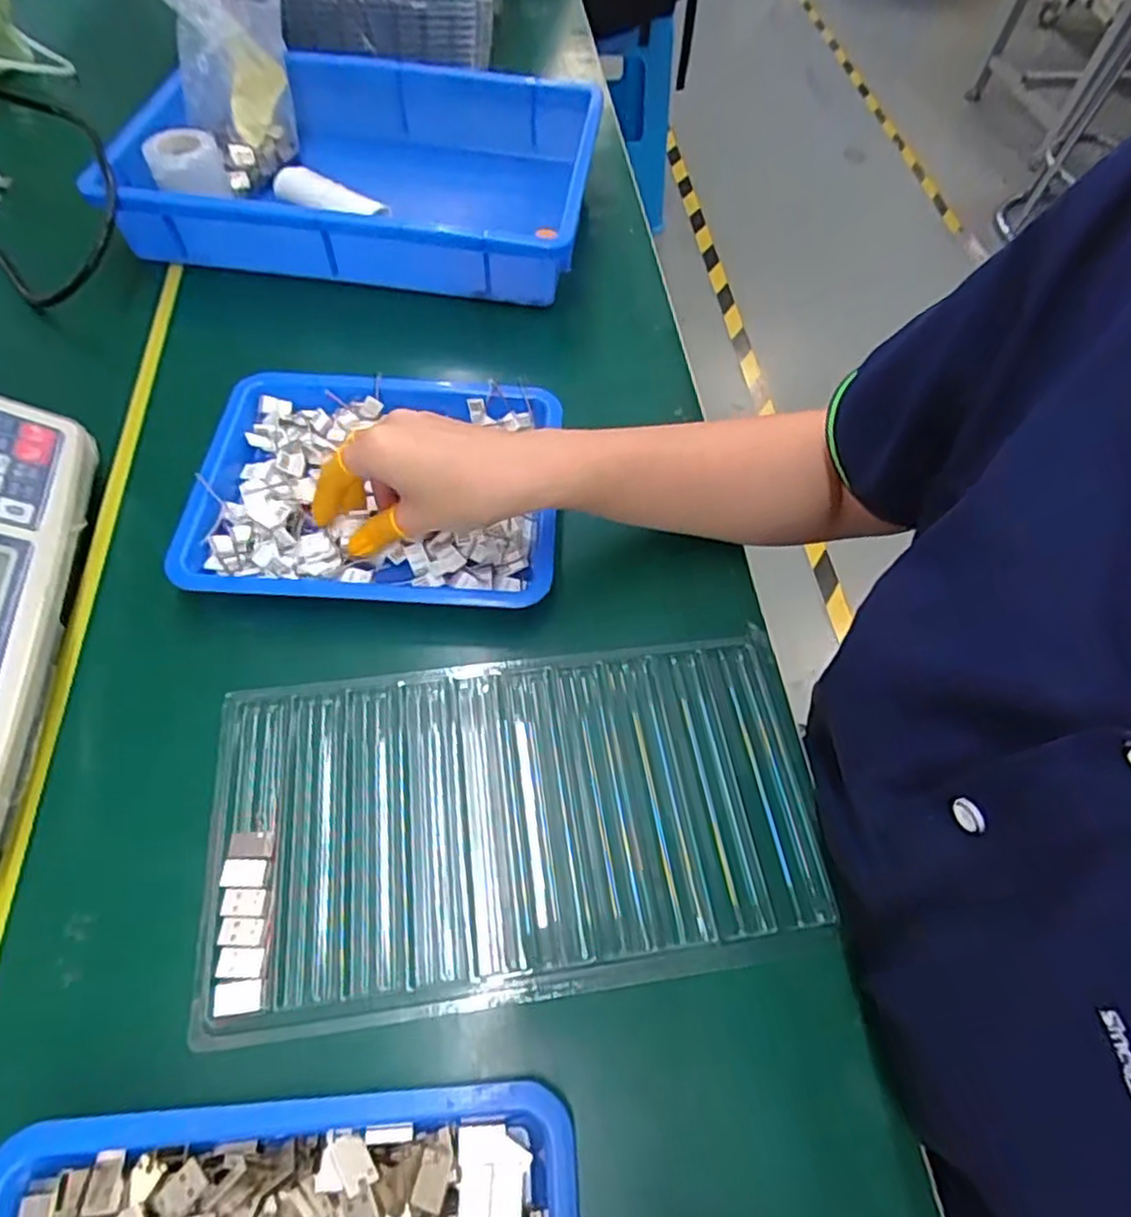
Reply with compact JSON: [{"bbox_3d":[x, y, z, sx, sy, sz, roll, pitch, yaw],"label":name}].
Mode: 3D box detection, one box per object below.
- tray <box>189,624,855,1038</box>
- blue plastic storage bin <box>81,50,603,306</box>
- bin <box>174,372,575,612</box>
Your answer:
[{"bbox_3d":[-0.022,0.102,0.355,0.295,0.025,0.162,-5,59,-7],"label":"tray"},{"bbox_3d":[-0.168,-0.365,0.604,0.370,0.081,0.242,8,59,1],"label":"blue plastic storage bin"},{"bbox_3d":[-0.117,-0.076,0.438,0.218,0.039,0.168,1,53,0],"label":"bin"}]

